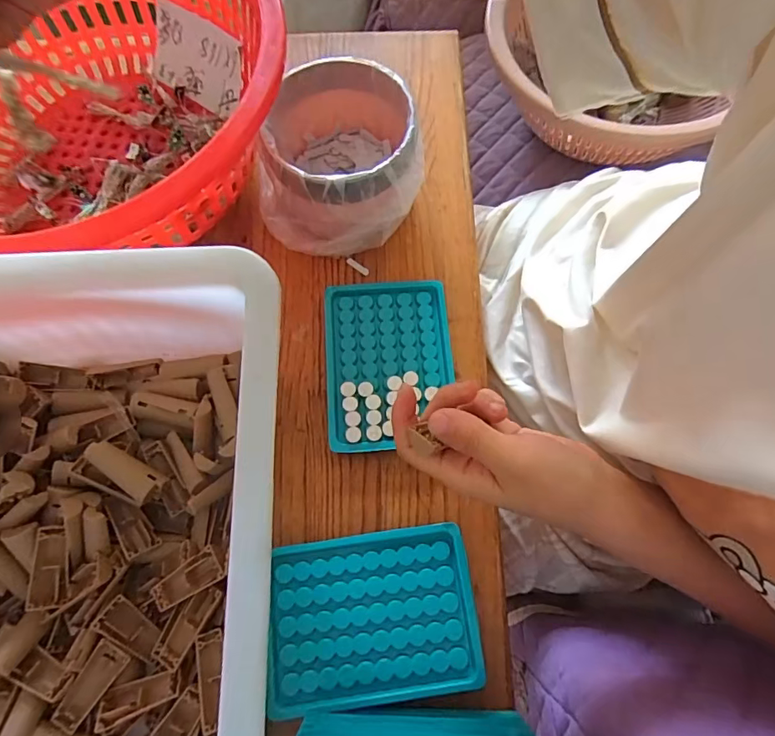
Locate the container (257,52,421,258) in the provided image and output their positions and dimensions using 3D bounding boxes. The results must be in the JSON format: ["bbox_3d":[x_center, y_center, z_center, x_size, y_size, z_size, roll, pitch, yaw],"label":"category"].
[{"bbox_3d":[-0.041,-0.165,0.385,0.119,0.083,0.125,0,71,0],"label":"container"}]

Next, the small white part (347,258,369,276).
[{"bbox_3d":[-0.025,-0.086,0.406,0.022,0.005,0.006,37,75,12],"label":"small white part"}]

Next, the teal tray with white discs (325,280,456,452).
[{"bbox_3d":[0.002,-0.005,0.366,0.095,0.012,0.131,-4,71,-1],"label":"teal tray with white discs"}]

